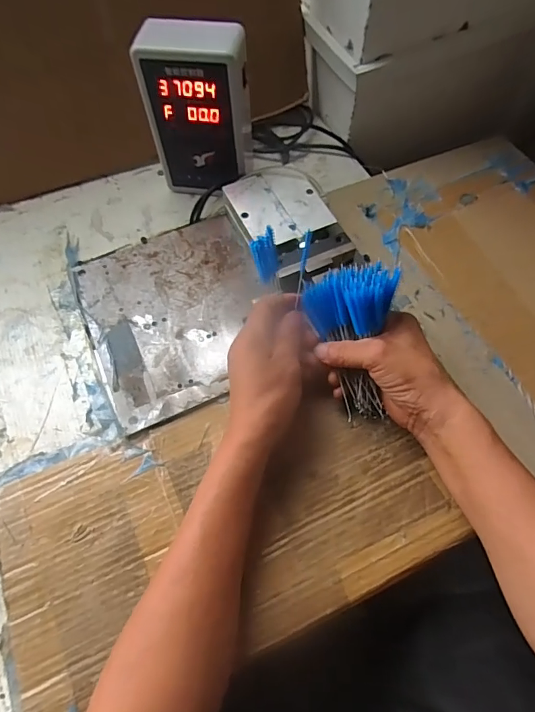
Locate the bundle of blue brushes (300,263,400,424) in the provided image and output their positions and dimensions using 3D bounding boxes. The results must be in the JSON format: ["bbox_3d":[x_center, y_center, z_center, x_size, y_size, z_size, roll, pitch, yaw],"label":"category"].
[{"bbox_3d":[0.080,-0.010,0.407,0.075,0.139,0.044,-8,21,-1],"label":"bundle of blue brushes"}]

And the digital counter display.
[{"bbox_3d":[-0.076,-0.274,0.509,0.111,0.181,0.051,9,62,8],"label":"digital counter display"}]

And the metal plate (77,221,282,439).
[{"bbox_3d":[-0.097,-0.051,0.493,0.198,0.012,0.227,-23,63,-10],"label":"metal plate"}]

